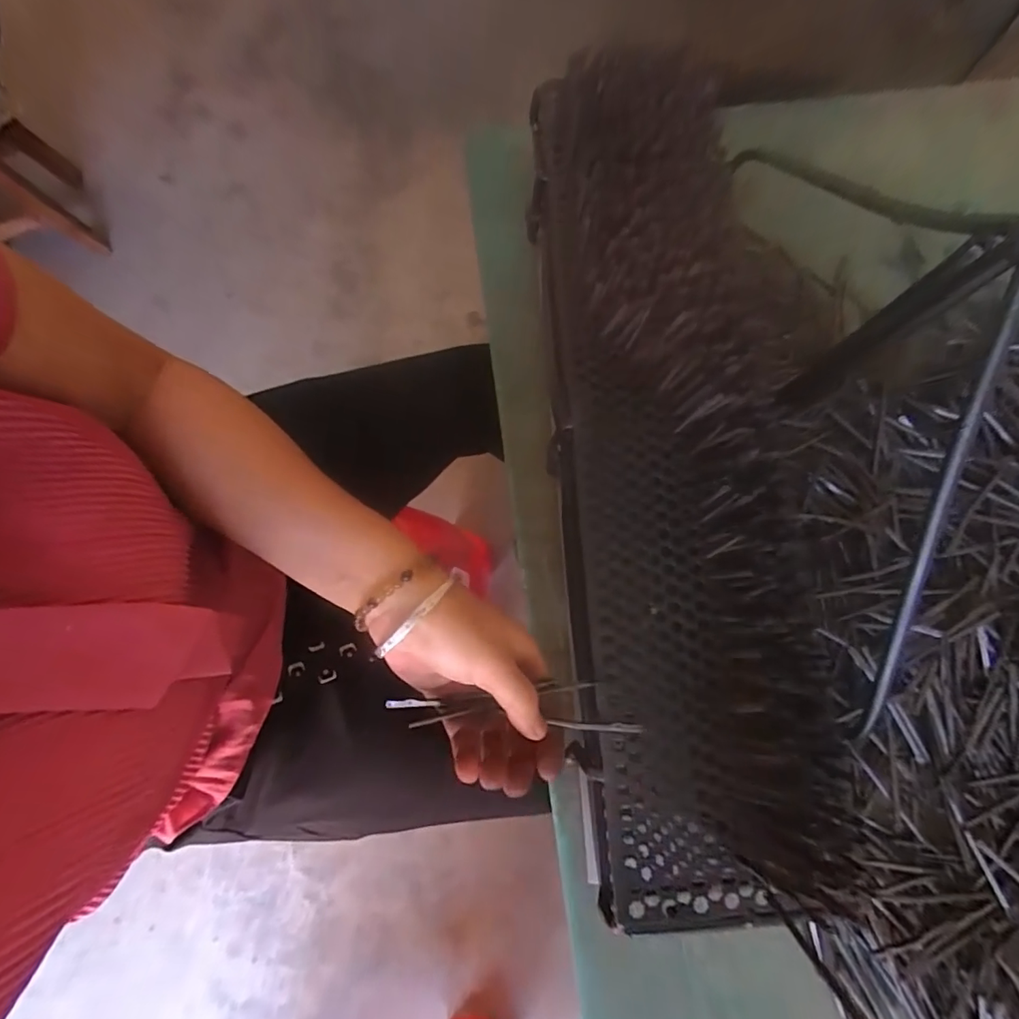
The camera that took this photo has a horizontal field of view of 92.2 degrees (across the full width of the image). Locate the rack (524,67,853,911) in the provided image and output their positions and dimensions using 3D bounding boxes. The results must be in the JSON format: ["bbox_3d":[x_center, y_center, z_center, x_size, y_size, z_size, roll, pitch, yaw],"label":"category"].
[{"bbox_3d":[0.103,-0.055,0.333,0.144,0.074,0.573,-2,77,-2],"label":"rack"}]

